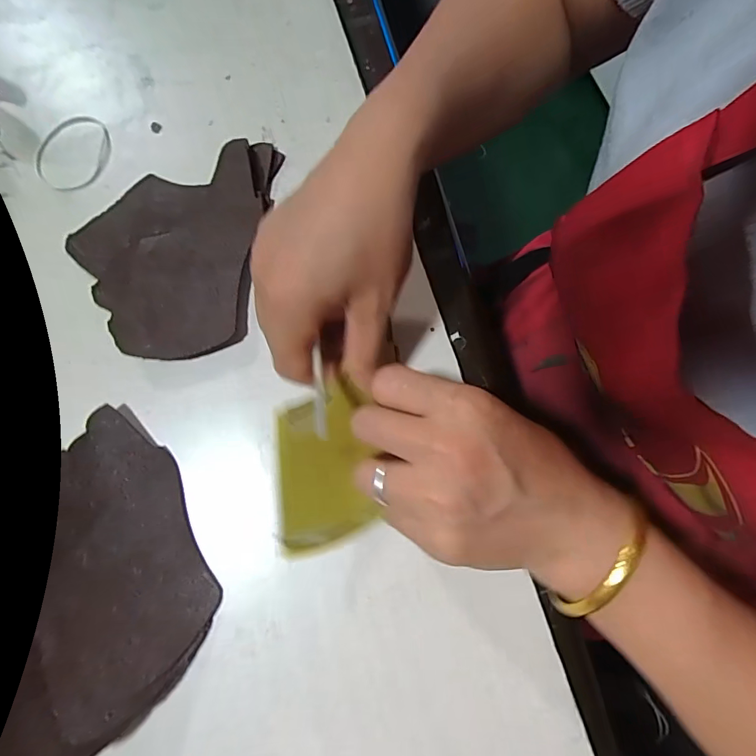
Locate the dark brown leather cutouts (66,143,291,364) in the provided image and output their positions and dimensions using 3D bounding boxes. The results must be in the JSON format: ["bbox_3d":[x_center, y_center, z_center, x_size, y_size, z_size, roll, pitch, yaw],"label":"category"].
[{"bbox_3d":[-0.140,-0.089,0.289,0.123,0.013,0.152,6,78,2],"label":"dark brown leather cutouts"}]

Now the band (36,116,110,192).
[{"bbox_3d":[-0.219,-0.160,0.310,0.051,0.004,0.056,0,78,1],"label":"band"}]

